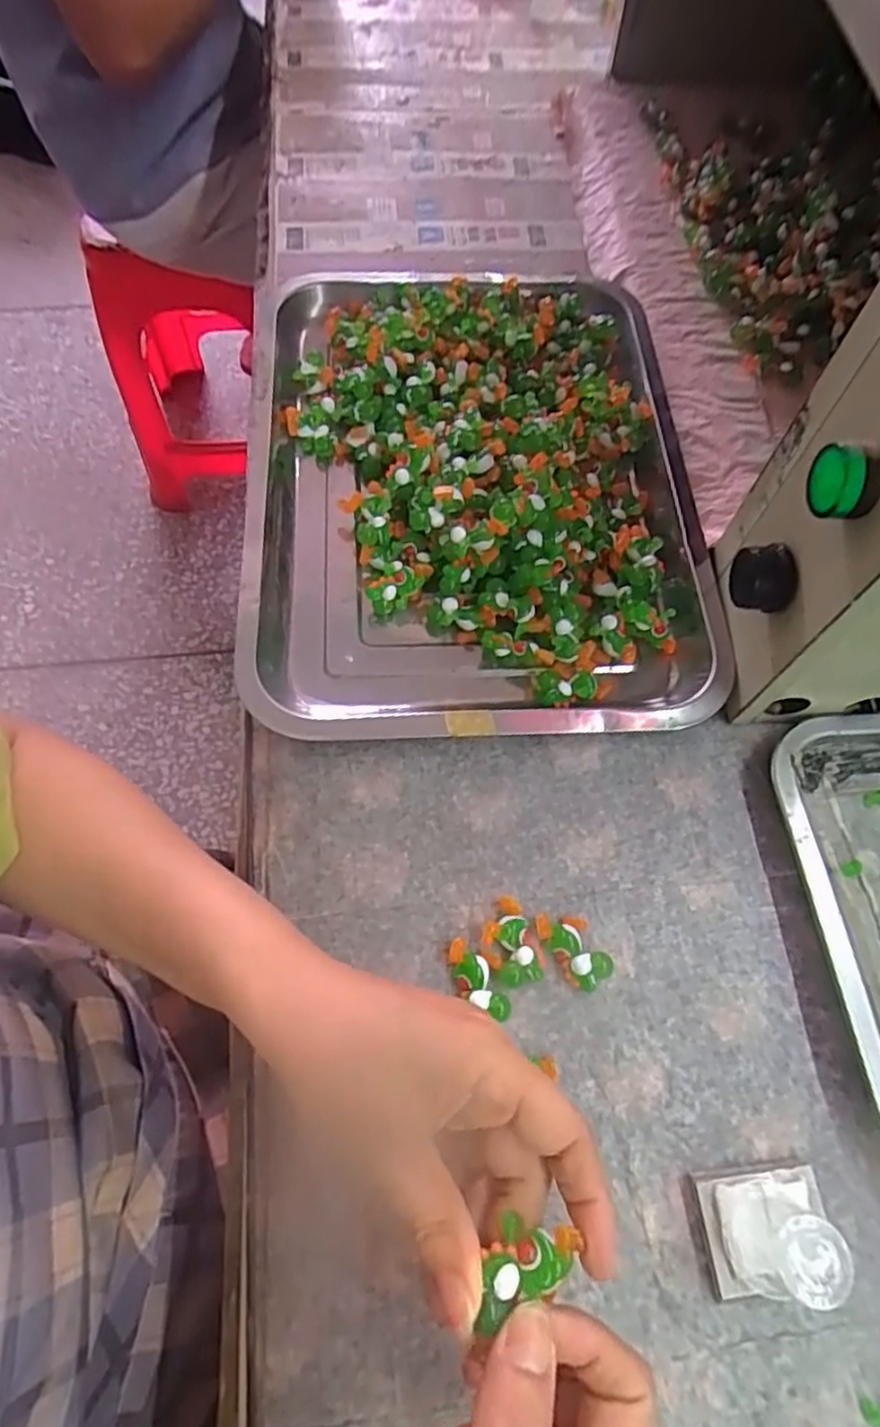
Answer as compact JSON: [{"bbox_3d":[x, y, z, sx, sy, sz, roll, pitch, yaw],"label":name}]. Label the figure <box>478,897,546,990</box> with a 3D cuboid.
[{"bbox_3d":[0.032,0.107,0.328,0.026,0.011,0.039,-18,66,-10],"label":"figure"}]

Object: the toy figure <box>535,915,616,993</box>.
[{"bbox_3d":[0.063,0.110,0.329,0.023,0.011,0.039,-26,67,-13],"label":"toy figure"}]

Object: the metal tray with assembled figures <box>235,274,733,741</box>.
[{"bbox_3d":[0.016,-0.155,0.431,0.268,0.053,0.365,-5,64,-4],"label":"metal tray with assembled figures"}]

